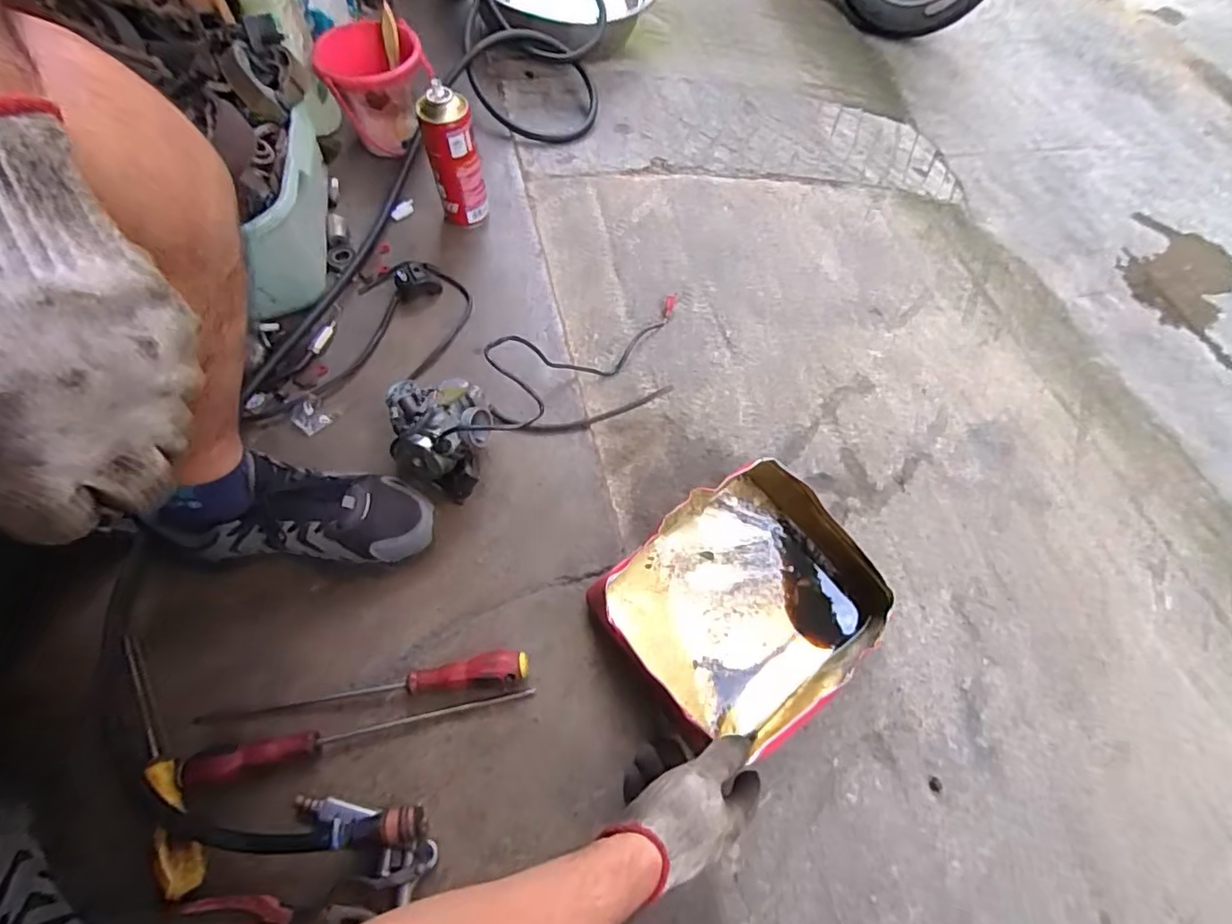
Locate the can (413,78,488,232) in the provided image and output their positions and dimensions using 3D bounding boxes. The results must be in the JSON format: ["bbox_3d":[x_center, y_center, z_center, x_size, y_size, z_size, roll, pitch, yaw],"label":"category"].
[{"bbox_3d":[-0.219,-0.400,0.775,0.067,0.184,0.056,-20,65,-11],"label":"can"}]

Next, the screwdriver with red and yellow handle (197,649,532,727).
[{"bbox_3d":[-0.243,0.214,0.543,0.314,0.034,0.027,-6,63,-4],"label":"screwdriver with red and yellow handle"}]

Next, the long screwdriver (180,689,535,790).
[{"bbox_3d":[-0.234,0.250,0.527,0.306,0.029,0.025,-11,64,-6],"label":"long screwdriver"}]

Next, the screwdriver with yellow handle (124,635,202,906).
[{"bbox_3d":[-0.427,0.270,0.529,0.030,0.035,0.252,-36,57,-17],"label":"screwdriver with yellow handle"}]

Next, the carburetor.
[{"bbox_3d":[-0.189,-0.026,0.629,0.102,0.100,0.125,0,63,-1],"label":"carburetor"}]

